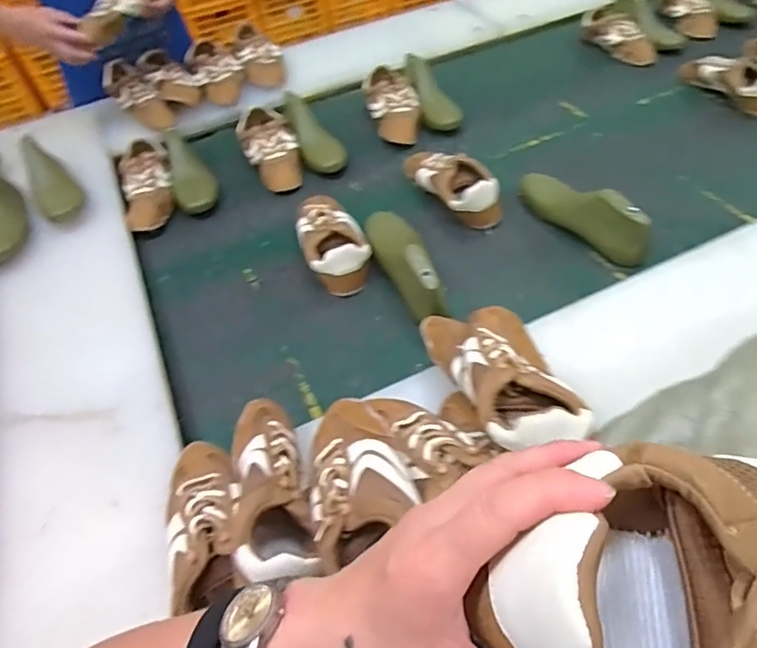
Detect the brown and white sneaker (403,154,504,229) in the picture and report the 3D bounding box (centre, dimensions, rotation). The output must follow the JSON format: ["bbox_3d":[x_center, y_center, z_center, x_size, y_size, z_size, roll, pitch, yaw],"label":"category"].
[{"bbox_3d":[0.133,-0.270,0.963,0.096,0.081,0.250,-24,53,-13],"label":"brown and white sneaker"}]

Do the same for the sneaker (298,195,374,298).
[{"bbox_3d":[-0.081,-0.142,0.899,0.103,0.073,0.220,-17,51,-8],"label":"sneaker"}]

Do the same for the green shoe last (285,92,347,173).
[{"bbox_3d":[-0.144,-0.417,1.103,0.086,0.064,0.257,-20,52,-10],"label":"green shoe last"}]

